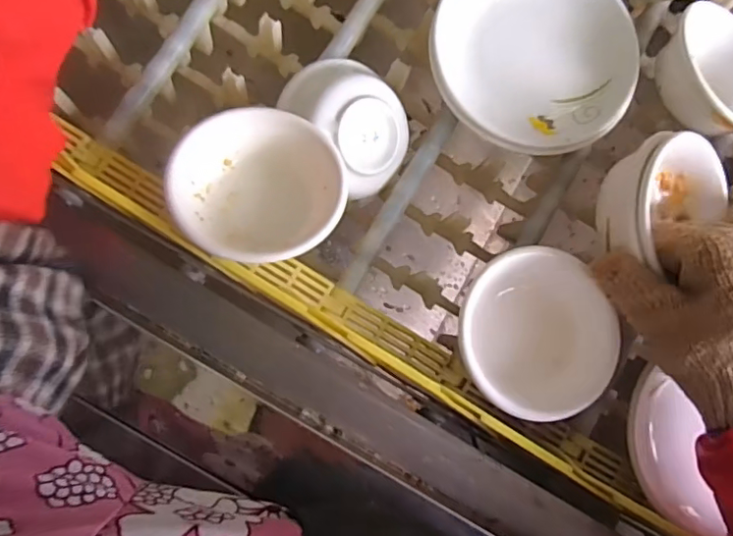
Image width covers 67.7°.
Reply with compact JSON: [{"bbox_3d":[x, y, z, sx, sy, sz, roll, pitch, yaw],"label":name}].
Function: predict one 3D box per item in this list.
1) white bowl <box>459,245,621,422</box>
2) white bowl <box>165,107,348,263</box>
[{"bbox_3d":[0.120,0.047,0.386,0.112,0.041,0.114,0,76,-2],"label":"white bowl"},{"bbox_3d":[-0.072,-0.061,0.375,0.109,0.048,0.111,0,76,-2],"label":"white bowl"}]

